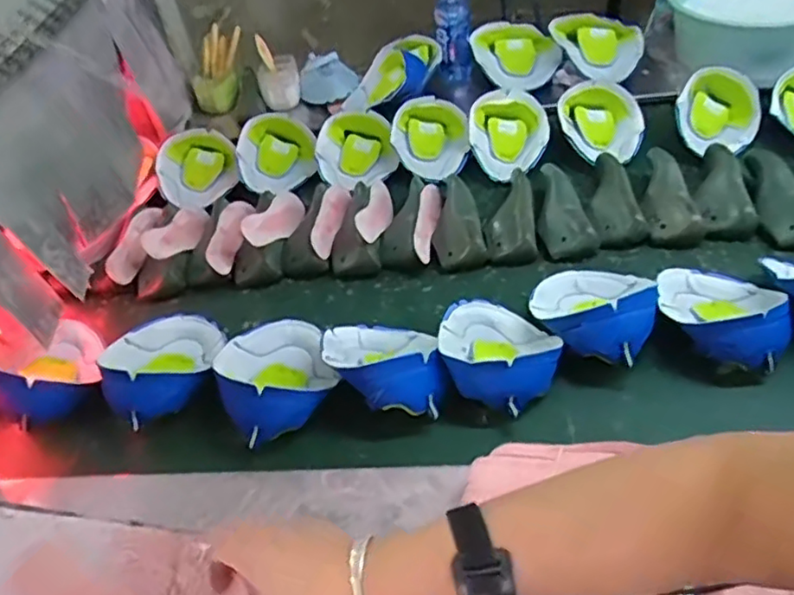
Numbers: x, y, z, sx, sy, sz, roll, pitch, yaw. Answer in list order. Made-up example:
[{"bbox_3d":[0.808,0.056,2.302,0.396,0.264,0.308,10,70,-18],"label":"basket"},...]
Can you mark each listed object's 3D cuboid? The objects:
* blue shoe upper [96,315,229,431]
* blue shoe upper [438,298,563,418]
[{"bbox_3d":[-0.308,0.078,0.844,0.166,0.065,0.168,-24,48,-20],"label":"blue shoe upper"},{"bbox_3d":[0.124,0.066,0.791,0.145,0.087,0.184,-3,44,-1],"label":"blue shoe upper"}]

